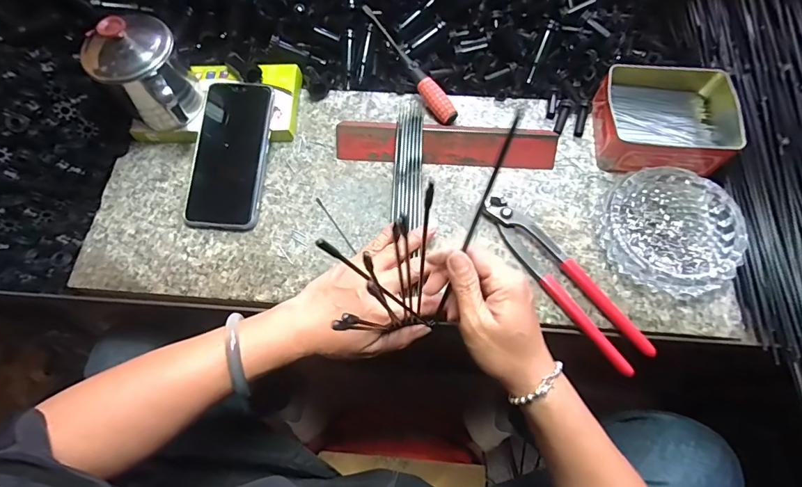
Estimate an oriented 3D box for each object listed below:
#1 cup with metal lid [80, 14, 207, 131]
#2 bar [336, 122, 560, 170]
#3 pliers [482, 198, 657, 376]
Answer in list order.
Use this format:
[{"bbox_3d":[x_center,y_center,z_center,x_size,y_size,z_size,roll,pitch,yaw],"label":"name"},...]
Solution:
[{"bbox_3d":[-0.248,-0.165,0.405,0.080,0.098,0.097,-41,74,-14],"label":"cup with metal lid"},{"bbox_3d":[0.047,-0.105,0.432,0.228,0.026,0.037,5,69,3],"label":"bar"},{"bbox_3d":[0.149,0.031,0.382,0.044,0.013,0.193,-37,73,-12],"label":"pliers"}]

